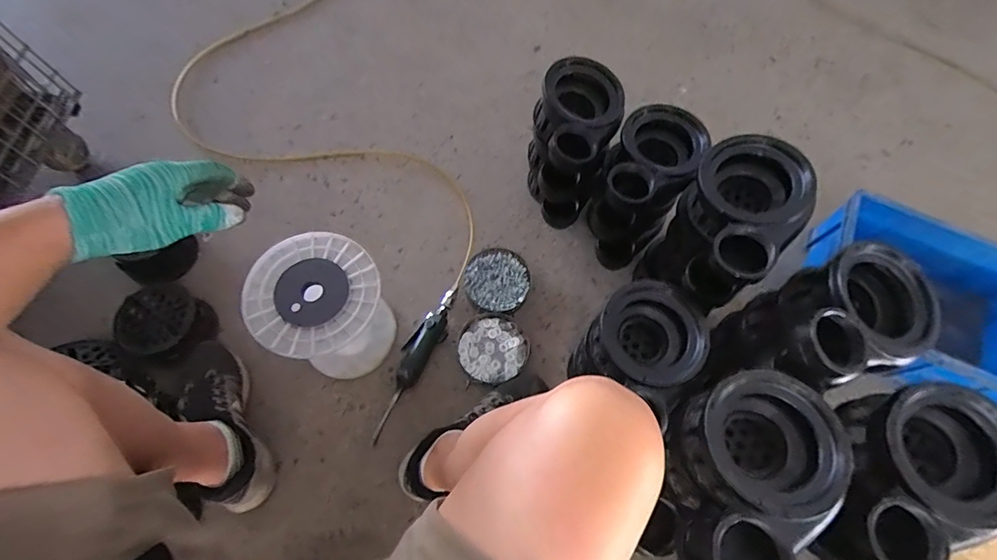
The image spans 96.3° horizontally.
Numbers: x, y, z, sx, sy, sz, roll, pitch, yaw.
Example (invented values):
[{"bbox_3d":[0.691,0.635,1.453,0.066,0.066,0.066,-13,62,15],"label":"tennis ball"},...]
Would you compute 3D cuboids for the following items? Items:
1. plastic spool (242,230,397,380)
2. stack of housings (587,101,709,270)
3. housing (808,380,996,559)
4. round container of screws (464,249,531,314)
[{"bbox_3d":[-0.274,0.052,0.747,0.177,0.221,0.181,1,67,-3],"label":"plastic spool"},{"bbox_3d":[0.252,-0.145,0.841,0.141,0.285,0.213,17,70,5],"label":"stack of housings"},{"bbox_3d":[0.464,0.231,0.492,0.129,0.116,0.206,29,72,9],"label":"housing"},{"bbox_3d":[-0.002,0.003,0.898,0.126,0.031,0.125,1,67,-3],"label":"round container of screws"}]

